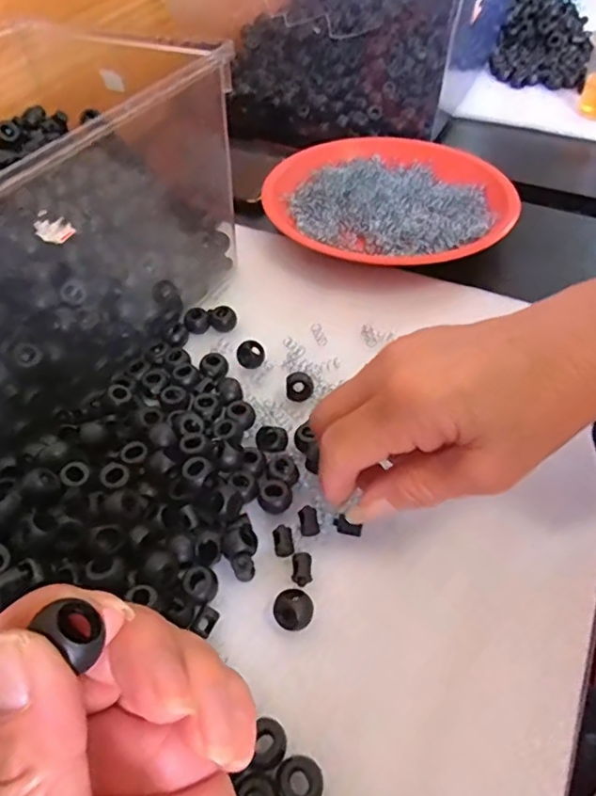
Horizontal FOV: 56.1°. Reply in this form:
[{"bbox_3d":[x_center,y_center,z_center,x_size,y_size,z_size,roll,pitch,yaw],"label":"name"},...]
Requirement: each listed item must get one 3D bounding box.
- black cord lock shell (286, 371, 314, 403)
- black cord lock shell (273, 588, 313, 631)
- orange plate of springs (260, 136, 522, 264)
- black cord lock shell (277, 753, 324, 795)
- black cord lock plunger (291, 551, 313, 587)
[{"bbox_3d":[0.001,-0.007,0.332,0.016,0.014,0.015,-1,51,1],"label":"black cord lock shell"},{"bbox_3d":[-0.002,0.096,0.252,0.018,0.016,0.016,37,61,27],"label":"black cord lock shell"},{"bbox_3d":[0.071,-0.161,0.445,0.184,0.020,0.185,-1,51,1],"label":"orange plate of springs"},{"bbox_3d":[0.001,0.146,0.213,0.016,0.010,0.017,-38,59,-25],"label":"black cord lock shell"},{"bbox_3d":[0.002,0.082,0.267,0.009,0.009,0.014,1,51,2],"label":"black cord lock plunger"}]

